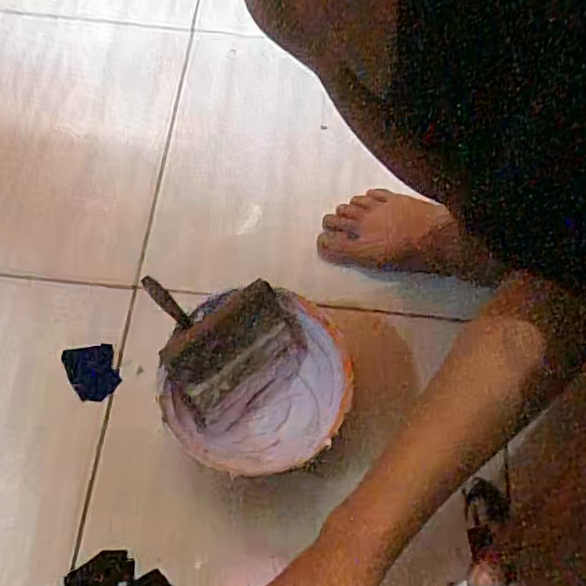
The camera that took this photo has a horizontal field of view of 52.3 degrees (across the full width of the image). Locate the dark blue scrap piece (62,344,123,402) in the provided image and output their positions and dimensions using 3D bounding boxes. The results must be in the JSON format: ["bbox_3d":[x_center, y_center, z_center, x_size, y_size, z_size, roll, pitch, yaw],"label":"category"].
[{"bbox_3d":[-0.205,0.081,0.608,0.050,0.004,0.059,-20,74,-8],"label":"dark blue scrap piece"}]

